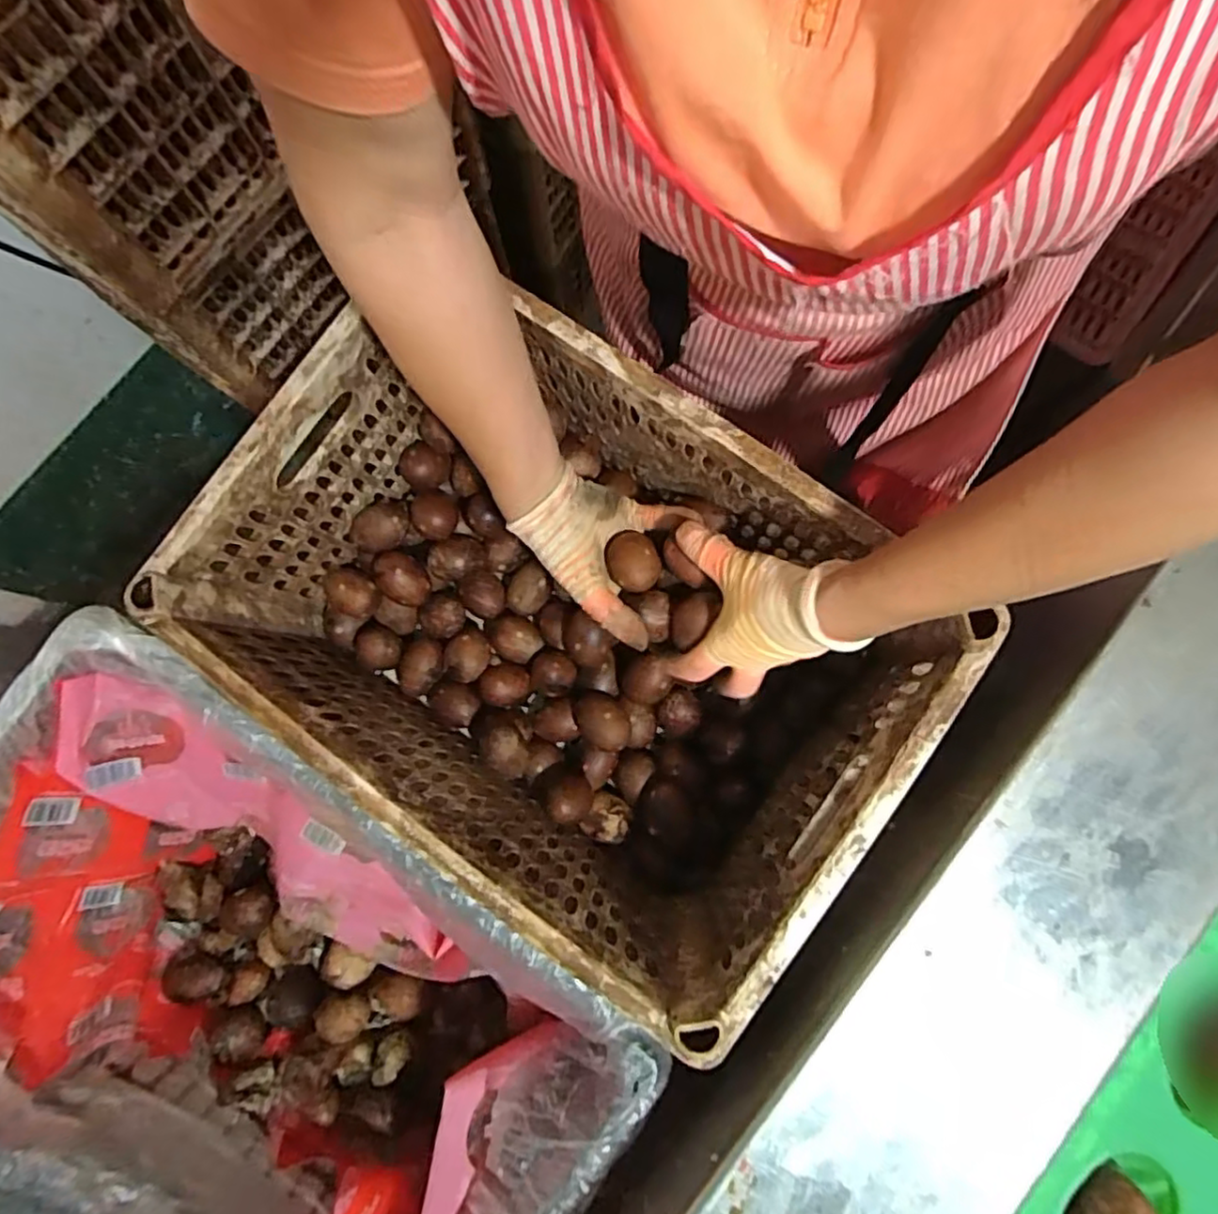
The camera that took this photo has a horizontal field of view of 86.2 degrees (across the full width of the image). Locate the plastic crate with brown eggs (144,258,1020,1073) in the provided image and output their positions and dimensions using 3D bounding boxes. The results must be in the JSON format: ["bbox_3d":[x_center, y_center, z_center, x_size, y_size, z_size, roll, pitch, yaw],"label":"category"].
[{"bbox_3d":[-0.035,0.020,0.468,0.428,0.198,0.302,37,82,7],"label":"plastic crate with brown eggs"}]

